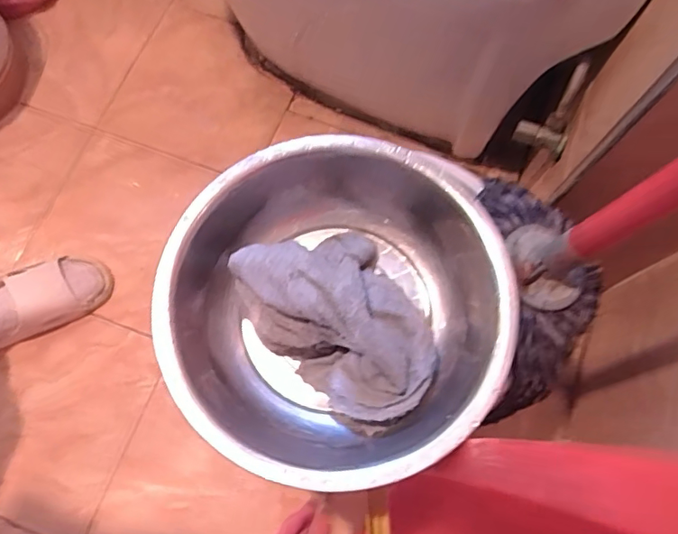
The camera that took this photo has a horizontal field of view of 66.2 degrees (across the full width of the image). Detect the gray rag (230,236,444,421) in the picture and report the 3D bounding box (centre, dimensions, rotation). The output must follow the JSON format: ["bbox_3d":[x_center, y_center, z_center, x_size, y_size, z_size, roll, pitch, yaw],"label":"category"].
[{"bbox_3d":[0.002,0.045,0.441,0.130,0.078,0.180,-33,75,-13],"label":"gray rag"}]

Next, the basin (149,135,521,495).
[{"bbox_3d":[-0.004,0.034,0.445,0.267,0.094,0.280,-19,72,-9],"label":"basin"}]

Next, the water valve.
[{"bbox_3d":[0.272,-0.194,0.645,0.060,0.110,0.030,36,37,10],"label":"water valve"}]

